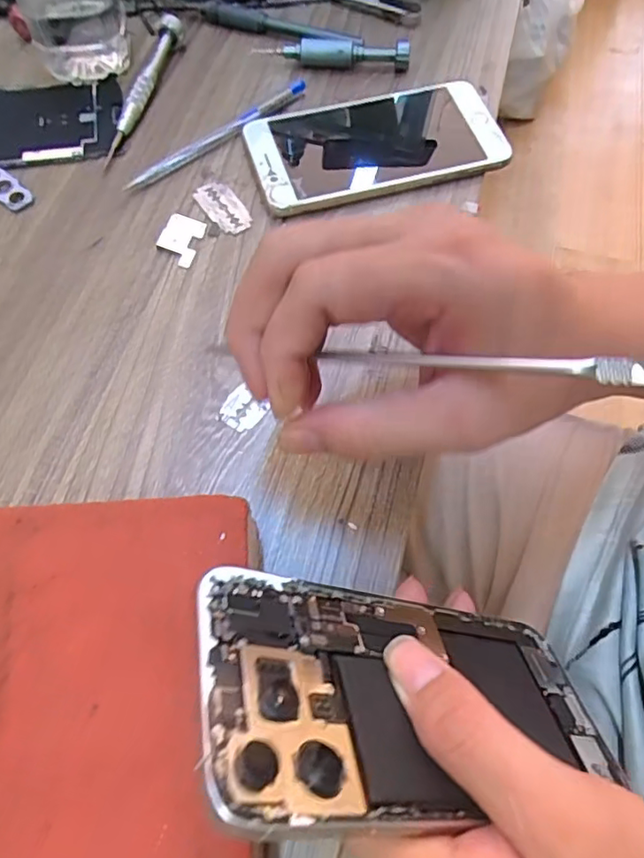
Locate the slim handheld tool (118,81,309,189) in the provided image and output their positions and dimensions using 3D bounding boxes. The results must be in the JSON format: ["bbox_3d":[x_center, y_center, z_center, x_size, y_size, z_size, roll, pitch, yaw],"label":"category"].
[{"bbox_3d":[-0.063,-0.184,0.361,0.135,0.010,0.009,-36,70,-17],"label":"slim handheld tool"}]

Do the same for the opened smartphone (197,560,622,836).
[{"bbox_3d":[0.034,0.089,0.193,0.157,0.004,0.077,18,30,-27],"label":"opened smartphone"}]

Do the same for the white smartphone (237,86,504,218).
[{"bbox_3d":[0.033,-0.176,0.357,0.152,0.013,0.078,-15,66,-8],"label":"white smartphone"}]

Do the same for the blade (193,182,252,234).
[{"bbox_3d":[-0.060,-0.133,0.339,0.019,0.004,0.043,-32,69,-15],"label":"blade"}]

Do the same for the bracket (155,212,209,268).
[{"bbox_3d":[-0.081,-0.109,0.328,0.023,0.004,0.033,14,65,5],"label":"bracket"}]

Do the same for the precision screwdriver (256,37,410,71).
[{"bbox_3d":[0.006,-0.258,0.393,0.106,0.019,0.015,7,65,2],"label":"precision screwdriver"}]

